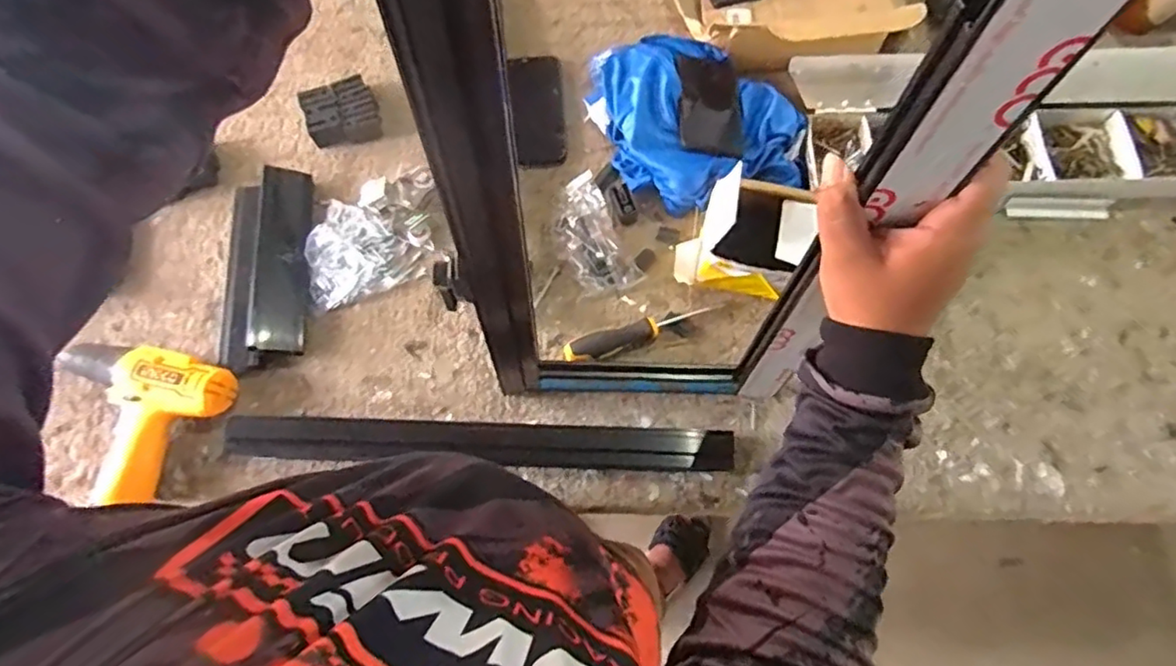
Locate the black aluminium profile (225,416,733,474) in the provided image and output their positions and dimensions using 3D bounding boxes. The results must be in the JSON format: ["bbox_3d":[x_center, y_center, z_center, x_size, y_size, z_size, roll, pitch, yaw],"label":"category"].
[{"bbox_3d":[-0.120,0.118,0.663,0.544,0.022,0.039,2,73,1],"label":"black aluminium profile"}]

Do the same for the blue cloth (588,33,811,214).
[{"bbox_3d":[0.136,-0.278,0.781,0.222,0.081,0.258,-19,74,-6],"label":"blue cloth"}]

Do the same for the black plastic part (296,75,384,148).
[{"bbox_3d":[-0.325,-0.291,0.804,0.088,0.026,0.092,-24,74,-7],"label":"black plastic part"}]

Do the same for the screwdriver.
[{"bbox_3d":[0.062,-0.004,0.710,0.185,0.029,0.030,-21,74,-6],"label":"screwdriver"}]

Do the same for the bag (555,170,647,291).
[{"bbox_3d":[0.002,-0.116,0.741,0.074,0.032,0.146,-26,74,-8],"label":"bag"}]

